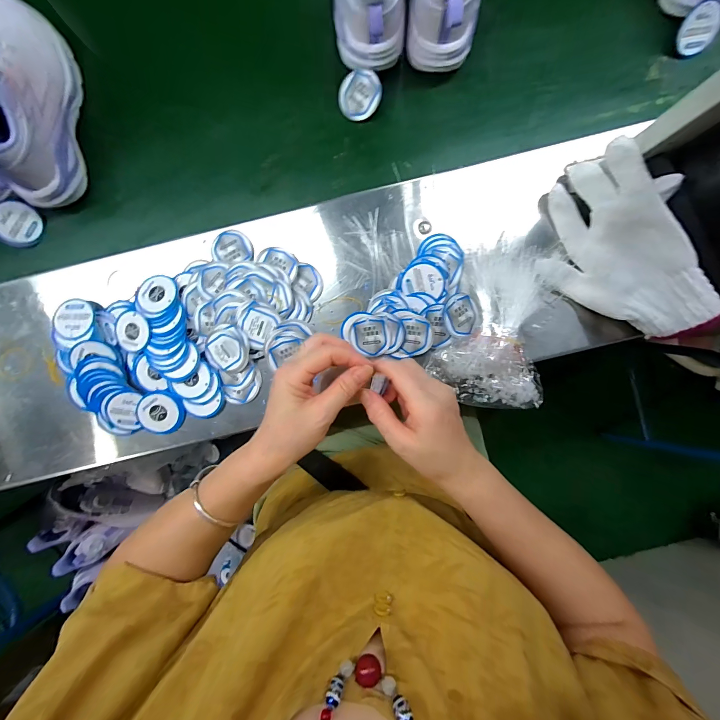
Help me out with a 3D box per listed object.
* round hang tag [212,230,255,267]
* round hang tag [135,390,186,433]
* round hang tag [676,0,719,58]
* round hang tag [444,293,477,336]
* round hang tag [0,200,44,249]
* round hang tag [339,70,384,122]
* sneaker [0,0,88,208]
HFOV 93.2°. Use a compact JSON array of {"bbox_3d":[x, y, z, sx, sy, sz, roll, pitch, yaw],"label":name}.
[{"bbox_3d":[-0.146,-0.130,0.397,0.047,0.009,0.040,17,94,-2],"label":"round hang tag"},{"bbox_3d":[-0.235,0.062,0.404,0.049,0.009,0.049,18,94,-2],"label":"round hang tag"},{"bbox_3d":[0.391,-0.382,0.394,0.044,0.007,0.047,-12,121,9],"label":"round hang tag"},{"bbox_3d":[0.114,-0.052,0.387,0.039,0.004,0.046,-9,99,-19],"label":"round hang tag"},{"bbox_3d":[-0.415,-0.165,0.413,0.045,0.011,0.053,14,82,-32],"label":"round hang tag"},{"bbox_3d":[-0.001,-0.313,0.405,0.051,0.006,0.048,6,110,16],"label":"round hang tag"},{"bbox_3d":[-0.371,-0.284,0.360,0.069,0.103,0.212,0,95,-1],"label":"sneaker"}]

